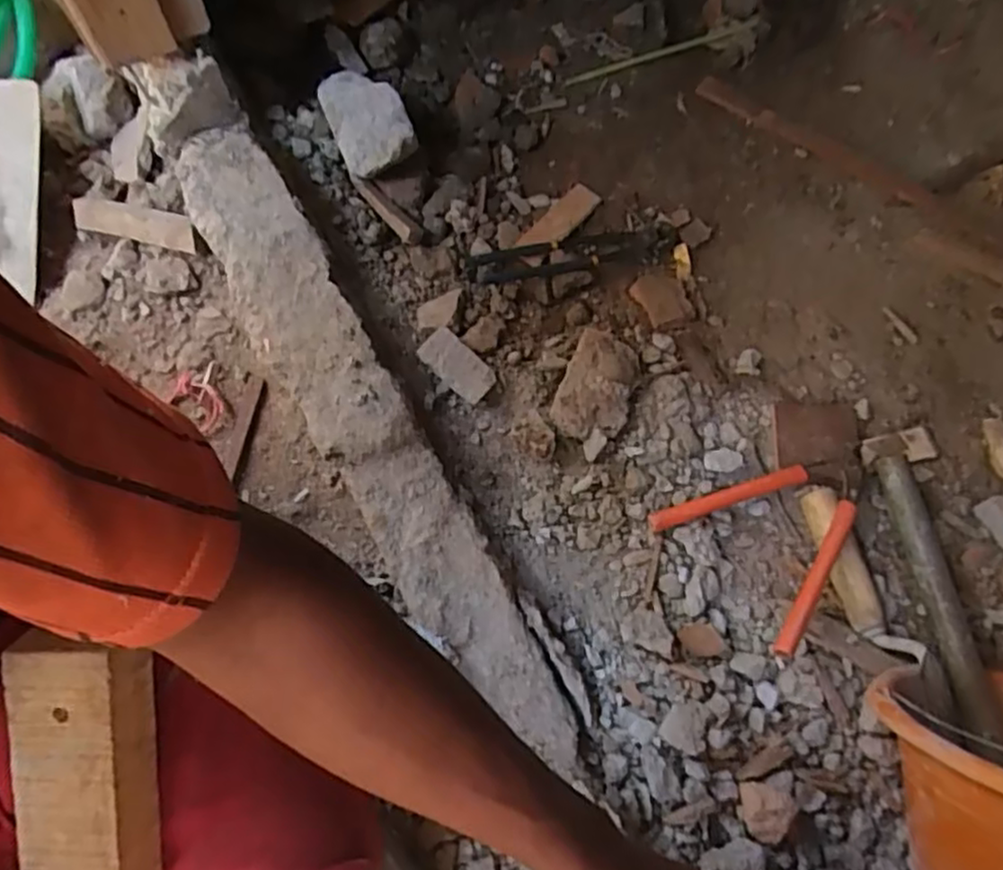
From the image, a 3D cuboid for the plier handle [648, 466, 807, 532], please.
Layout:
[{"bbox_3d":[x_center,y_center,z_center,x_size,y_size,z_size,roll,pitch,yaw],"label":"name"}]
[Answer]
[{"bbox_3d":[0.208,0.059,0.643,0.154,0.017,0.017,-16,72,-8],"label":"plier handle"}]

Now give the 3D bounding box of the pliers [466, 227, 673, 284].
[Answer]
[{"bbox_3d":[0.075,-0.187,0.727,0.214,0.024,0.044,-11,72,-6],"label":"pliers"}]

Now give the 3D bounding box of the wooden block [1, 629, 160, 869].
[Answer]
[{"bbox_3d":[-0.212,0.206,0.362,0.064,0.030,0.218,1,99,-2],"label":"wooden block"}]

